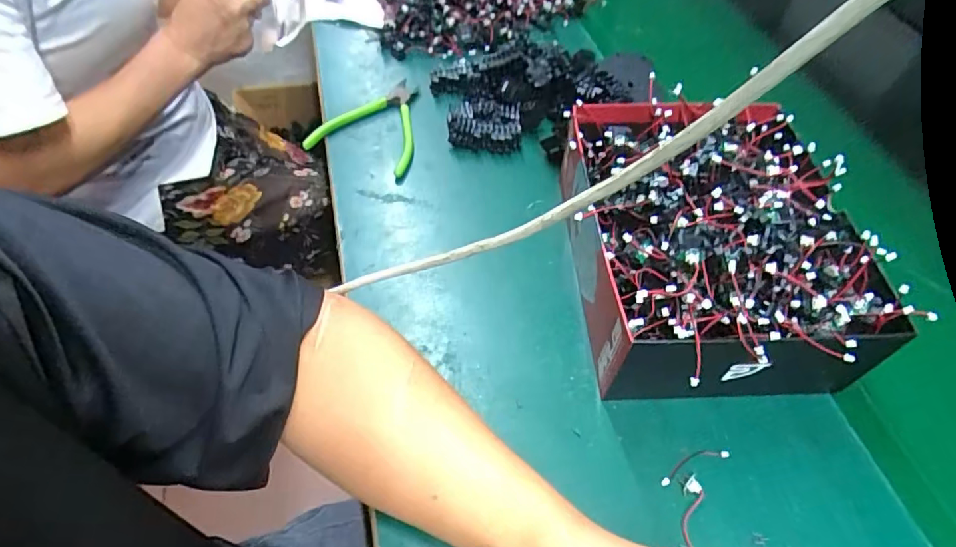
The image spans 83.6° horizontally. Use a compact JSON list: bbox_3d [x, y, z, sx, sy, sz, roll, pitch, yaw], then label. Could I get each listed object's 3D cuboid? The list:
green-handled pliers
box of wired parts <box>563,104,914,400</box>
[{"bbox_3d":[-0.103,-0.163,0.574,0.114,0.020,0.131,20,55,12],"label":"green-handled pliers"},{"bbox_3d":[0.177,-0.033,0.418,0.190,0.135,0.243,0,53,-2],"label":"box of wired parts"}]

